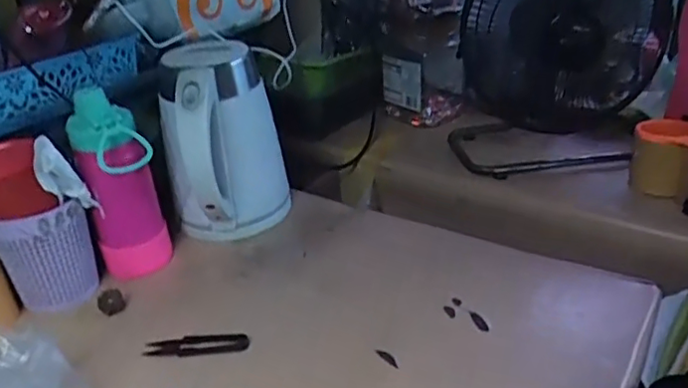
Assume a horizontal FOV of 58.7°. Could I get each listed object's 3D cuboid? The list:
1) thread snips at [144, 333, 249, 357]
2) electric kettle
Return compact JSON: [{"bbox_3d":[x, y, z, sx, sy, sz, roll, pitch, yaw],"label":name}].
[{"bbox_3d":[-0.141,0.146,0.585,0.099,0.010,0.024,-5,29,-1],"label":"thread snips"},{"bbox_3d":[-0.143,-0.060,0.737,0.136,0.207,0.159,-8,29,-6],"label":"electric kettle"}]

